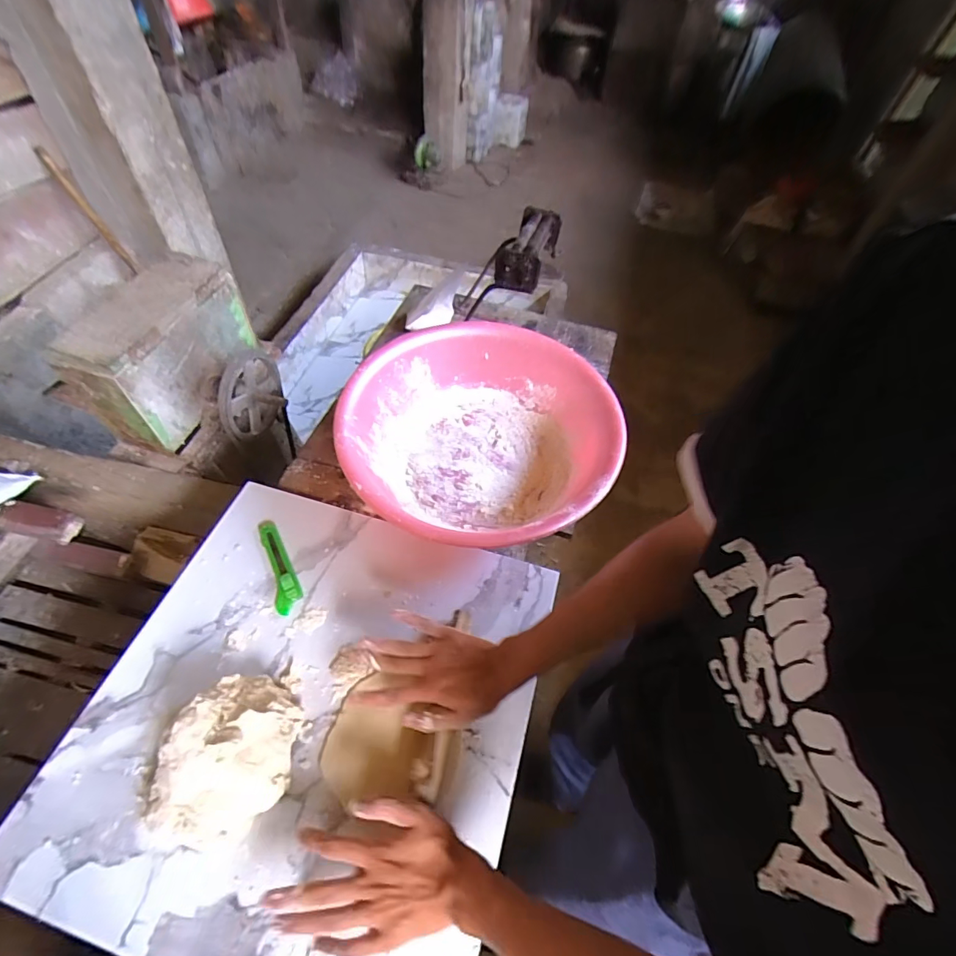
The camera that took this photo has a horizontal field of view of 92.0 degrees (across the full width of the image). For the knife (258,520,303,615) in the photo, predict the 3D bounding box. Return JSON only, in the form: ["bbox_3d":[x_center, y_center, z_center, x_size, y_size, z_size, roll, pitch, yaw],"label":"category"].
[{"bbox_3d":[-0.277,0.117,0.642,0.034,0.011,0.147,-21,58,-19],"label":"knife"}]

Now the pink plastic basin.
[{"bbox_3d":[0.005,-0.066,0.726,0.397,0.112,0.407,2,53,-3],"label":"pink plastic basin"}]

